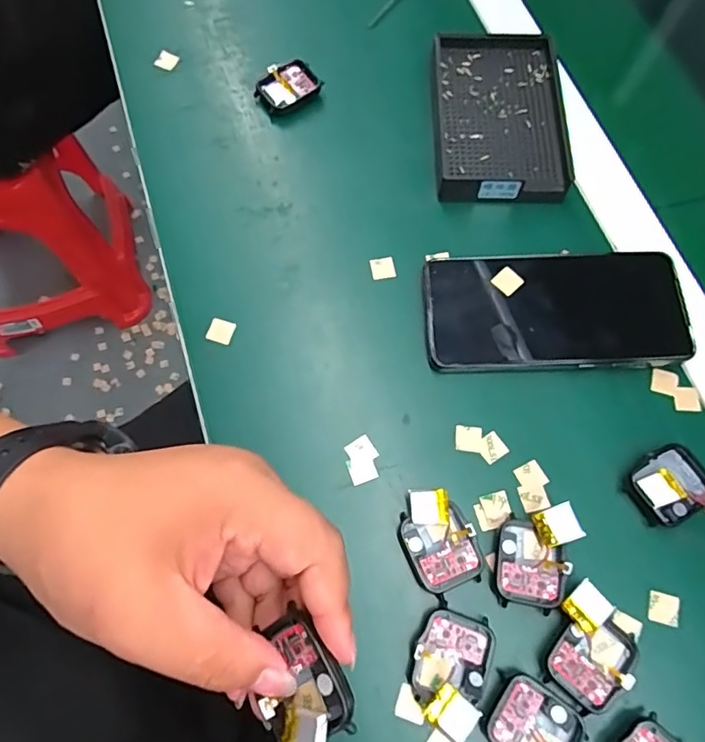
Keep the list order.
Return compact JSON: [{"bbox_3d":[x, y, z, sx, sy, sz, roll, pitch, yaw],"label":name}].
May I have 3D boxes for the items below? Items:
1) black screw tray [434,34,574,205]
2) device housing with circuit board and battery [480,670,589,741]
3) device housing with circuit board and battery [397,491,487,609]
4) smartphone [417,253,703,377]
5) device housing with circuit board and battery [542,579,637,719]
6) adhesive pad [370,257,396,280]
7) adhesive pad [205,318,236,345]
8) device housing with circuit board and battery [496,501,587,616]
[{"bbox_3d":[0.108,-0.188,0.404,0.092,0.022,0.139,2,70,-1],"label":"black screw tray"},{"bbox_3d":[0.092,0.180,0.268,0.053,0.015,0.040,36,73,11],"label":"device housing with circuit board and battery"},{"bbox_3d":[0.048,0.094,0.303,0.039,0.015,0.056,-22,72,-9],"label":"device housing with circuit board and battery"},{"bbox_3d":[0.128,-0.039,0.349,0.160,0.011,0.077,-2,70,4],"label":"smartphone"},{"bbox_3d":[0.122,0.145,0.283,0.048,0.013,0.049,-38,75,-13],"label":"device housing with circuit board and battery"},{"bbox_3d":[0.021,-0.070,0.372,0.017,0.004,0.015,-14,71,-6],"label":"adhesive pad"},{"bbox_3d":[-0.085,-0.026,0.353,0.015,0.004,0.016,17,71,5],"label":"adhesive pad"},{"bbox_3d":[0.100,0.100,0.297,0.038,0.020,0.055,18,71,5],"label":"device housing with circuit board and battery"}]

